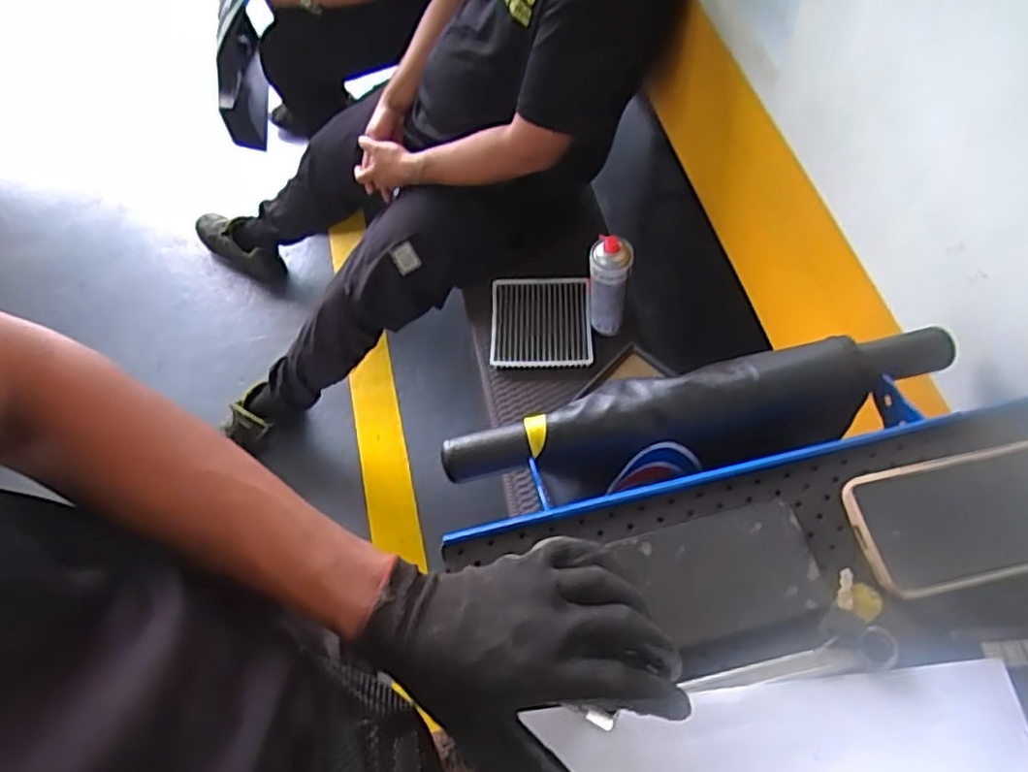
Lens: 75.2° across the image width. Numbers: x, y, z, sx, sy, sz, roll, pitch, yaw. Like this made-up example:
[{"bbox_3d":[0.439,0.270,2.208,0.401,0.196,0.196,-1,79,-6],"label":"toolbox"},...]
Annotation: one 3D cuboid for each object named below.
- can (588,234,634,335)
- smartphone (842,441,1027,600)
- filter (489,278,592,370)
[{"bbox_3d":[0.154,-0.162,1.102,0.064,0.215,0.053,9,64,8],"label":"can"},{"bbox_3d":[0.316,0.085,0.450,0.161,0.017,0.083,-12,62,-2],"label":"smartphone"},{"bbox_3d":[0.048,-0.112,1.208,0.176,0.032,0.181,-1,63,3],"label":"filter"}]

